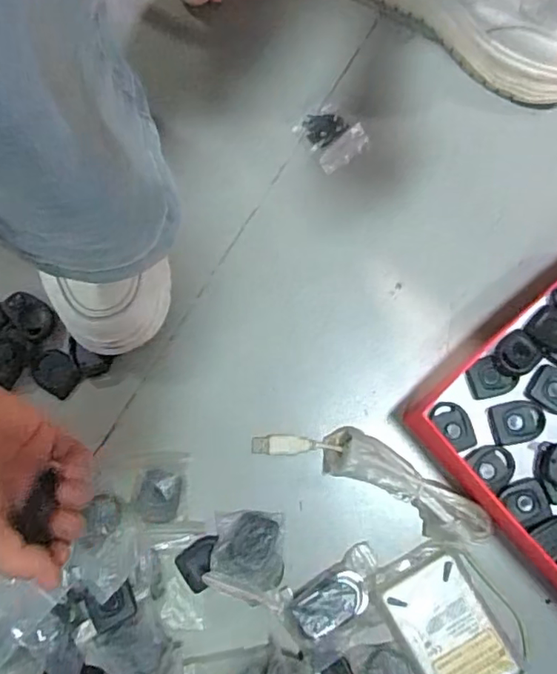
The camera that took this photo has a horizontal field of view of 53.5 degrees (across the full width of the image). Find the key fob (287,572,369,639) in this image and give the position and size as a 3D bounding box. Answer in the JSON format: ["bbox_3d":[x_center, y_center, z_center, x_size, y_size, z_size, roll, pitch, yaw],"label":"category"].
[{"bbox_3d":[0.039,0.195,0.404,0.055,0.012,0.032,-26,79,-3],"label":"key fob"}]

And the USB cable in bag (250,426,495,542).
[{"bbox_3d":[0.072,0.104,0.417,0.180,0.029,0.045,25,81,6],"label":"USB cable in bag"}]

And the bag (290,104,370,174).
[{"bbox_3d":[0.046,-0.174,0.476,0.048,0.004,0.054,-33,80,-4],"label":"bag"}]

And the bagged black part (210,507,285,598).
[{"bbox_3d":[-0.023,0.158,0.409,0.051,0.025,0.053,3,79,2],"label":"bagged black part"}]

